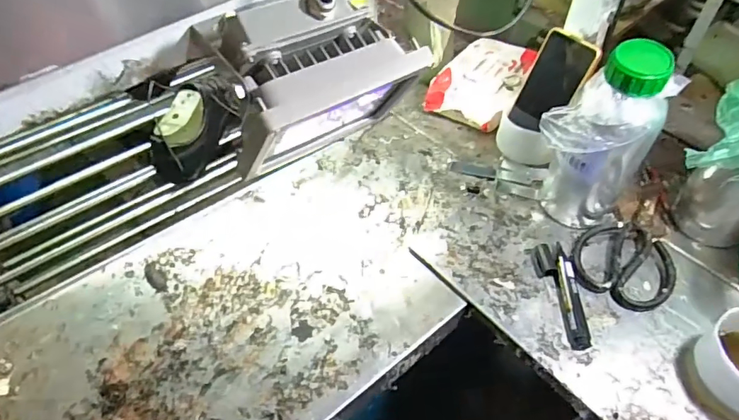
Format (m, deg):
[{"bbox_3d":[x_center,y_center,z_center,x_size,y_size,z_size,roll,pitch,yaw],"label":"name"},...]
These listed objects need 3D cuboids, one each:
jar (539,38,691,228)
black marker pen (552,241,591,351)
[{"bbox_3d":[0.238,-0.065,0.521,0.094,0.224,0.089,0,48,0],"label":"jar"},{"bbox_3d":[0.212,0.086,0.527,0.022,0.018,0.125,2,48,2],"label":"black marker pen"}]

